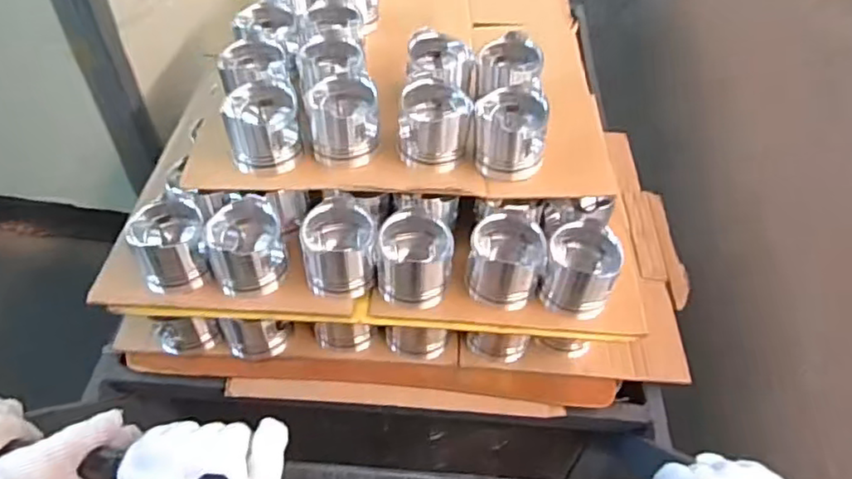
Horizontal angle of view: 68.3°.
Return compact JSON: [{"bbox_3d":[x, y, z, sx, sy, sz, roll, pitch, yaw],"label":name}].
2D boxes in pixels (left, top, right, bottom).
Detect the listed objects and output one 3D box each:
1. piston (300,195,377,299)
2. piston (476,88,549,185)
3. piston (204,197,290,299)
[{"bbox_3d":[-0.105,0.008,0.775,0.083,0.116,0.083,-5,35,-1],"label":"piston"},{"bbox_3d":[0.107,-0.131,0.786,0.088,0.106,0.076,1,36,8],"label":"piston"},{"bbox_3d":[-0.218,0.010,0.766,0.087,0.113,0.087,-17,37,-17],"label":"piston"}]

